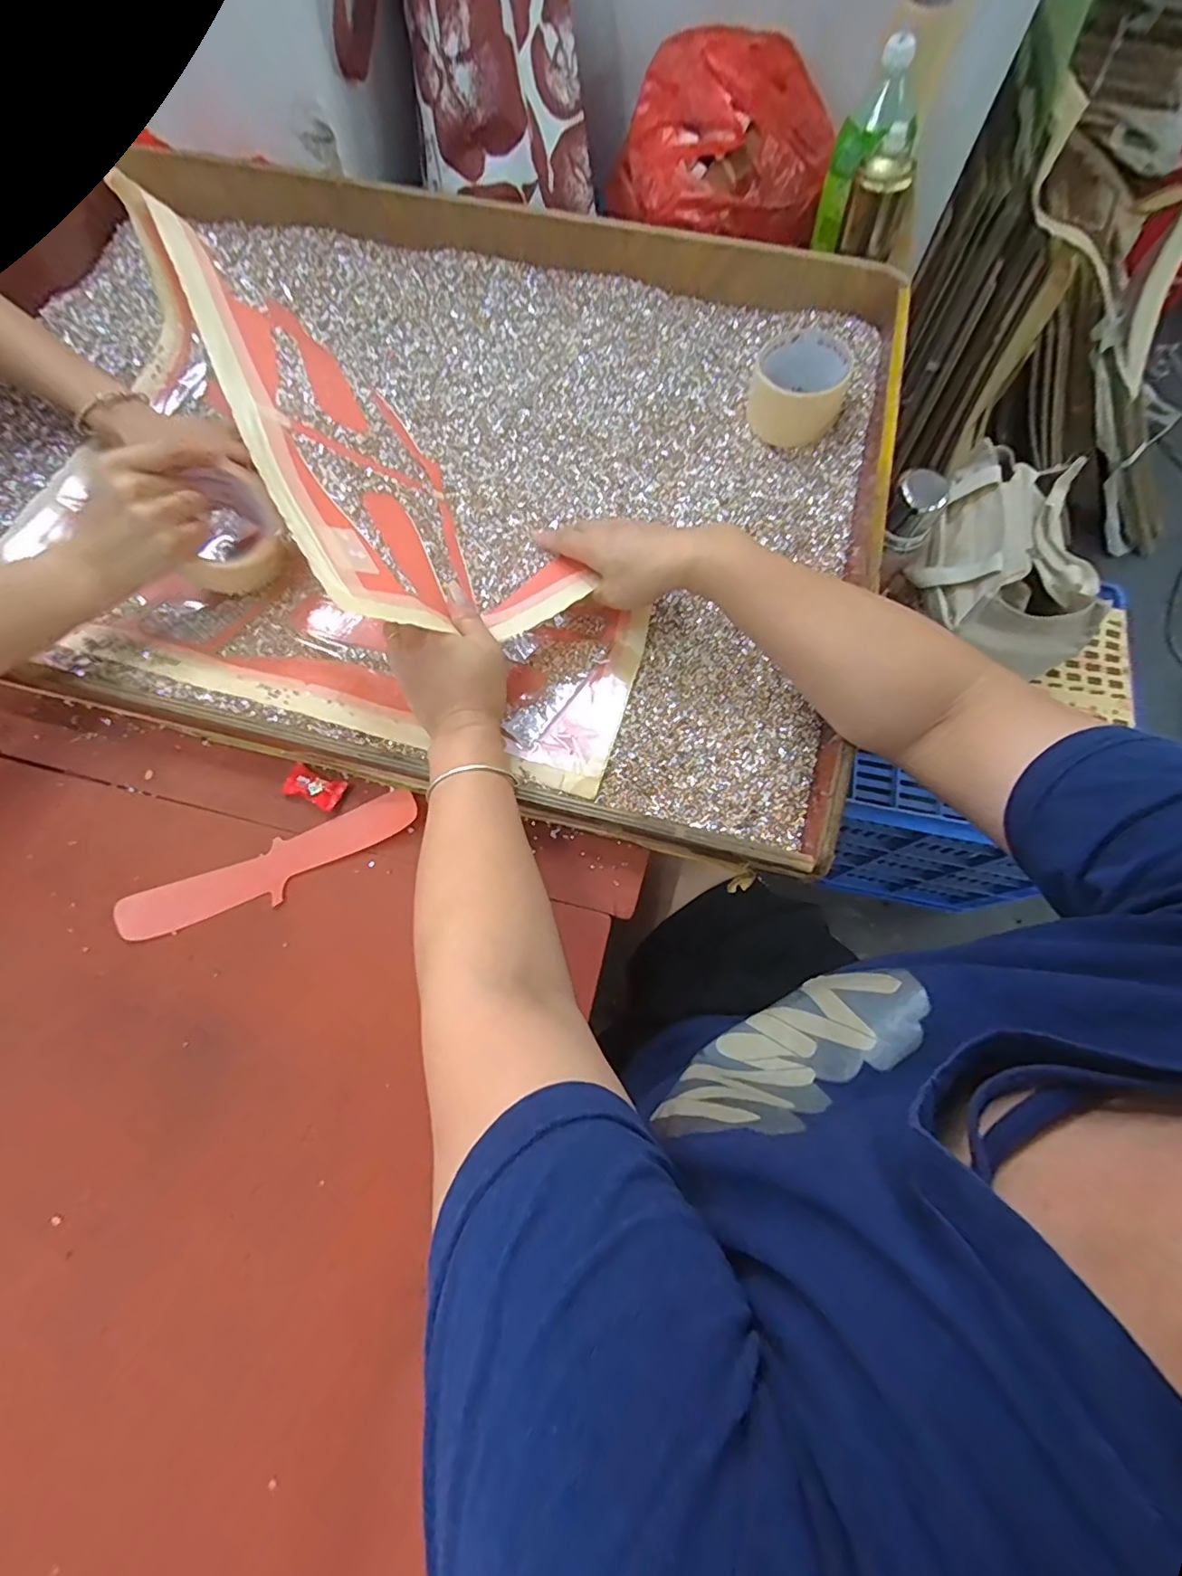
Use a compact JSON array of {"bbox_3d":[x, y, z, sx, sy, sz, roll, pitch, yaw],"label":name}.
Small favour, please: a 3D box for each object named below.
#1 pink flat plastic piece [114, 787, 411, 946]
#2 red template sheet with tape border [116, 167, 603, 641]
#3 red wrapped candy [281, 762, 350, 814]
[{"bbox_3d":[-0.246,0.061,0.433,0.228,0.004,0.043,-23,73,-6],"label":"pink flat plastic piece"},{"bbox_3d":[-0.197,-0.284,0.430,0.159,0.114,0.431,-37,83,-9],"label":"red template sheet with tape border"},{"bbox_3d":[-0.221,-0.002,0.447,0.048,0.014,0.027,23,74,9],"label":"red wrapped candy"}]

